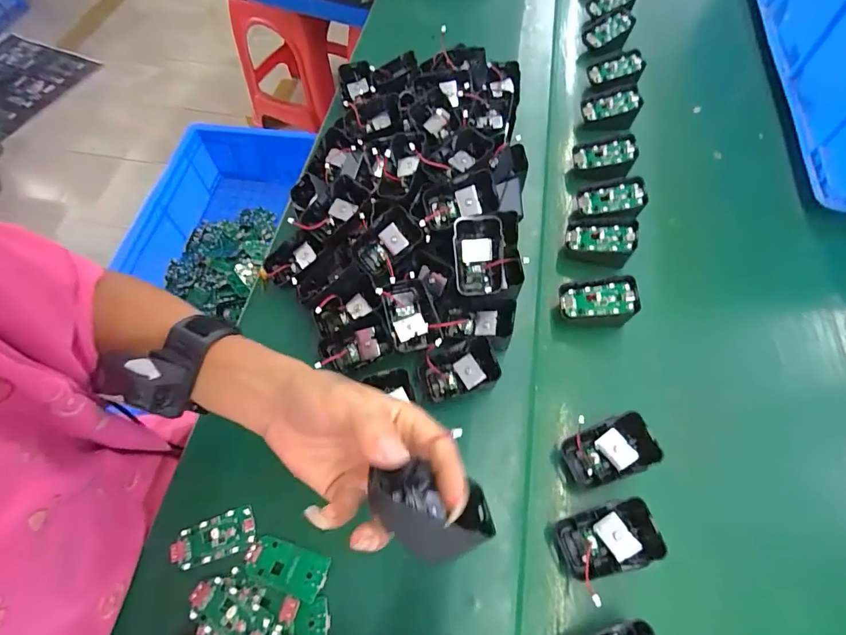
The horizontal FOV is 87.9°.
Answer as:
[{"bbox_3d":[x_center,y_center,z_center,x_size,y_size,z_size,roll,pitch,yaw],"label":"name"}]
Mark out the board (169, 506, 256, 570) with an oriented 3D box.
[{"bbox_3d":[-0.167,0.176,0.350,0.064,0.004,0.030,-17,61,-8],"label":"board"}]

